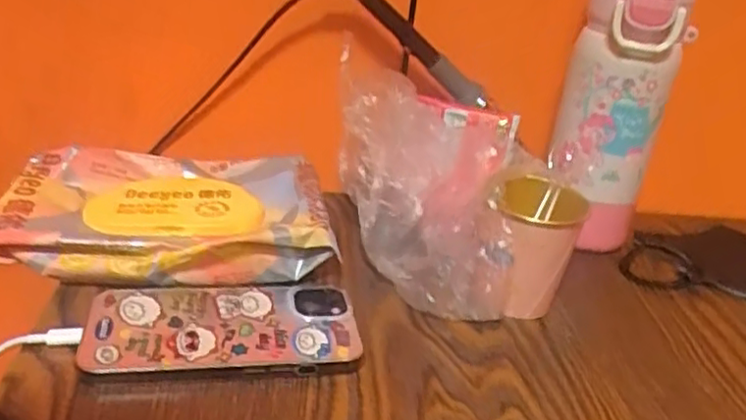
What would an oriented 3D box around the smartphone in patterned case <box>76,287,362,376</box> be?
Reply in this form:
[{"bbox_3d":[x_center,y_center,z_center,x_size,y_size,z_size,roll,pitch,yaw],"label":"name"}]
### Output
[{"bbox_3d":[-0.084,0.067,0.381,0.146,0.016,0.074,0,26,-10],"label":"smartphone in patterned case"}]

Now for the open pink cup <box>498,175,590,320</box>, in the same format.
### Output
[{"bbox_3d":[0.099,0.026,0.427,0.059,0.082,0.063,10,26,9],"label":"open pink cup"}]

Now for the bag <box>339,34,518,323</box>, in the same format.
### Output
[{"bbox_3d":[0.031,-0.012,0.452,0.122,0.126,0.135,8,26,6],"label":"bag"}]

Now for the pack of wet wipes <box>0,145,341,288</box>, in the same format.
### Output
[{"bbox_3d":[-0.130,0.003,0.455,0.213,0.044,0.138,7,26,4],"label":"pack of wet wipes"}]

